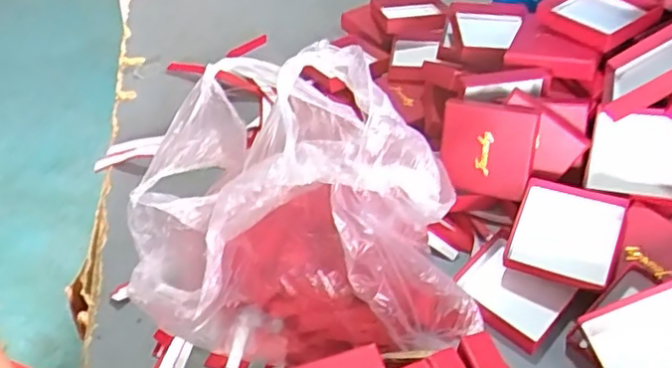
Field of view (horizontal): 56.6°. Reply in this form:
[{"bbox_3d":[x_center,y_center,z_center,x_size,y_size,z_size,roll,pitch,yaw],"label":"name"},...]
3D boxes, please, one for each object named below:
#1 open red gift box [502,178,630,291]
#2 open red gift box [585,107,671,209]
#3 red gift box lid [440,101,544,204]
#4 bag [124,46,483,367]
[{"bbox_3d":[0.215,0.048,0.588,0.093,0.023,0.103,16,63,24],"label":"open red gift box"},{"bbox_3d":[0.287,-0.026,0.592,0.089,0.085,0.025,9,13,28],"label":"open red gift box"},{"bbox_3d":[0.149,-0.032,0.621,0.088,0.091,0.025,12,23,19],"label":"red gift box lid"},{"bbox_3d":[-0.019,0.035,0.455,0.246,0.235,0.104,-4,46,-4],"label":"bag"}]

